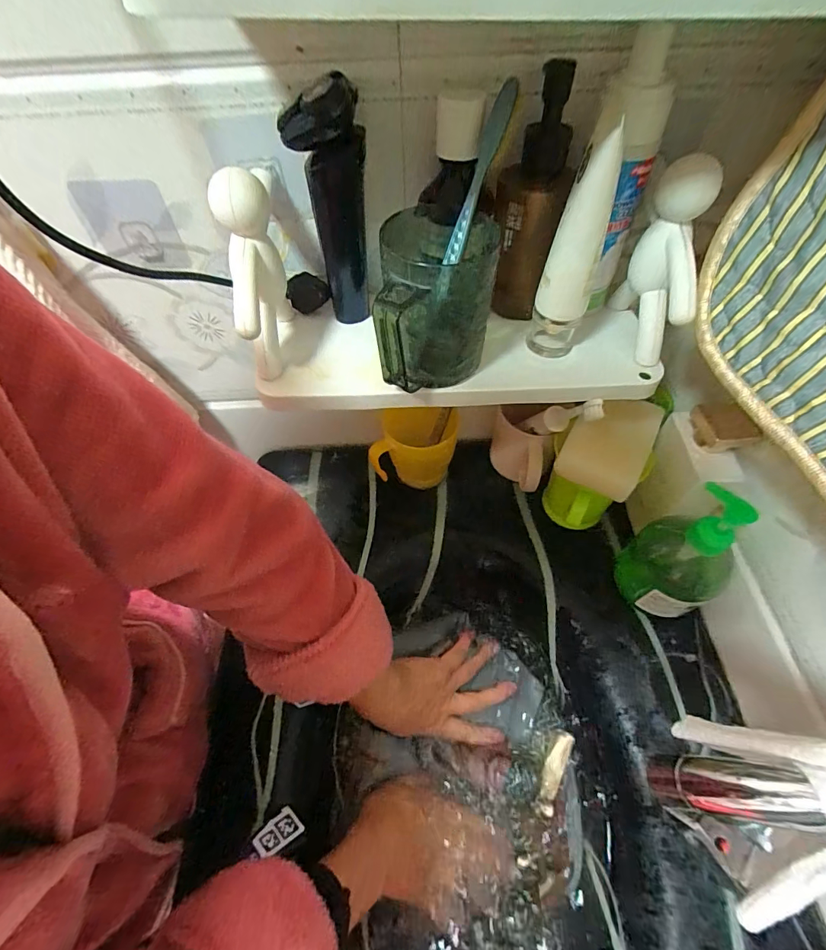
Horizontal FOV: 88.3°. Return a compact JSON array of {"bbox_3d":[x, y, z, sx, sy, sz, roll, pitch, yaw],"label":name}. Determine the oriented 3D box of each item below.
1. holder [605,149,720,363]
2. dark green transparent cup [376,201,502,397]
[{"bbox_3d":[0.181,-0.149,0.307,0.050,0.122,0.073,17,58,12],"label":"holder"},{"bbox_3d":[0.018,-0.121,0.305,0.074,0.104,0.106,7,57,6],"label":"dark green transparent cup"}]

